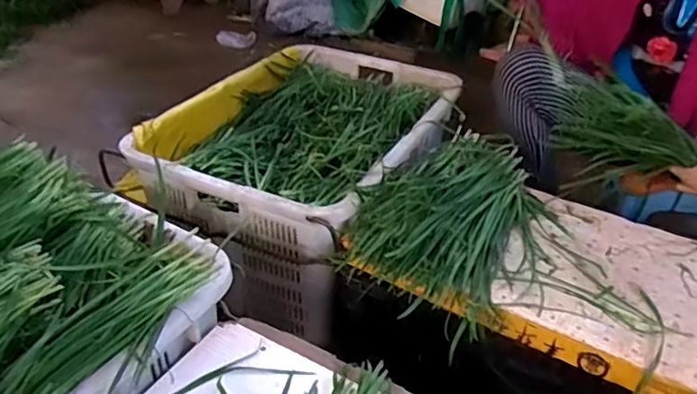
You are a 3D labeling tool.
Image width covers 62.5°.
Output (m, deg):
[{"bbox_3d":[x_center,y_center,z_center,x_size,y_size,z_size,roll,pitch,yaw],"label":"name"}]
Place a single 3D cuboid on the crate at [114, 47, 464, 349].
[{"bbox_3d":[-0.066,-0.073,1.260,0.453,0.296,0.687,17,39,21],"label":"crate"}]

